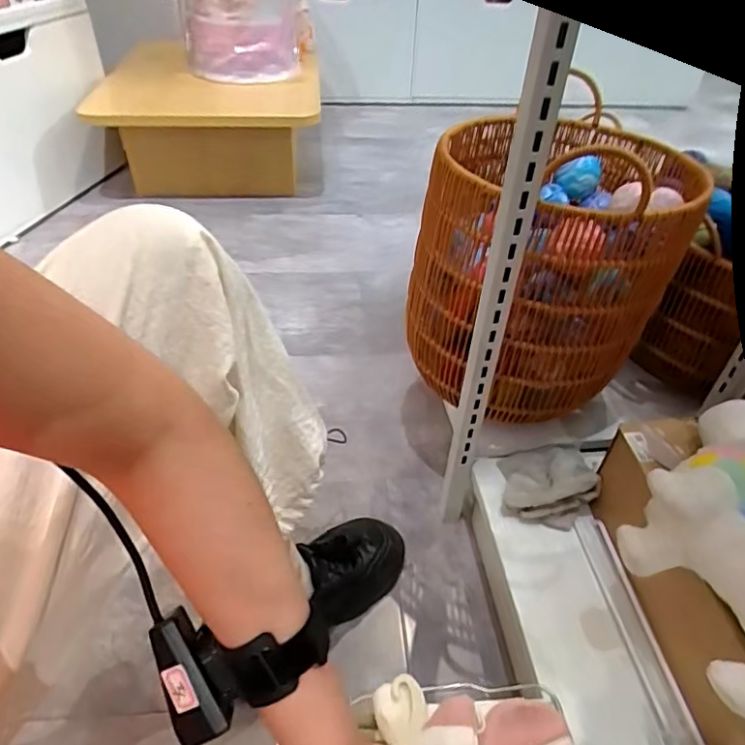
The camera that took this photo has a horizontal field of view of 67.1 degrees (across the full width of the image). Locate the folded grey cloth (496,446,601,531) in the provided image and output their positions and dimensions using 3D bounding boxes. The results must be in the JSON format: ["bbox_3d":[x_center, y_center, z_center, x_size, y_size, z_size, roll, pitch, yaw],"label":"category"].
[{"bbox_3d":[0.212,0.124,0.686,0.102,0.054,0.118,6,41,4],"label":"folded grey cloth"}]

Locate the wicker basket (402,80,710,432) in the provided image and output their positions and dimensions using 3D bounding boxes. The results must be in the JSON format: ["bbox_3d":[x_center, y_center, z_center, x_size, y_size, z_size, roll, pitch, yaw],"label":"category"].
[{"bbox_3d":[0.210,-0.156,0.733,0.298,0.274,0.338,7,41,6],"label":"wicker basket"}]

